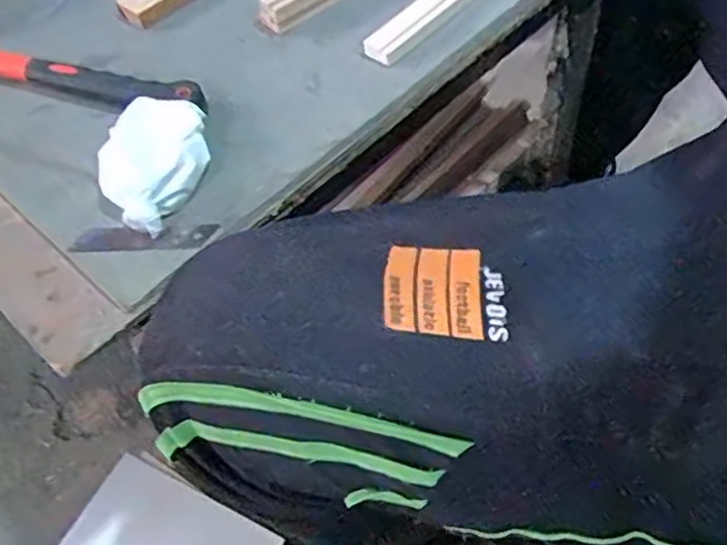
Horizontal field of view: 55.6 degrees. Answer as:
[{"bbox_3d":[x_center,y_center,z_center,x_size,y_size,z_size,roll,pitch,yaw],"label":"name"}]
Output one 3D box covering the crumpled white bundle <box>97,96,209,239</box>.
[{"bbox_3d":[-0.129,-0.072,0.425,0.064,0.028,0.084,26,60,21],"label":"crumpled white bundle"}]

